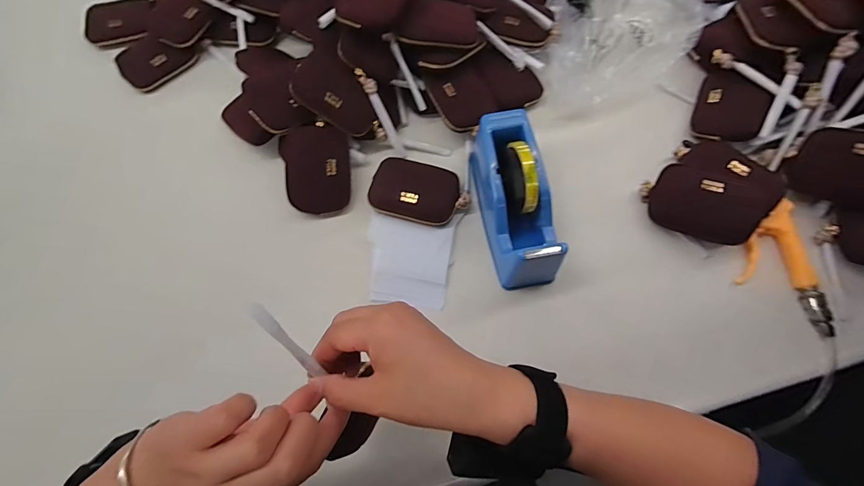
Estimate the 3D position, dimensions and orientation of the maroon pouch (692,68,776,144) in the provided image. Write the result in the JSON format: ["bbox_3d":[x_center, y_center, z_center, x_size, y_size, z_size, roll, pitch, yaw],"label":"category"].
[{"bbox_3d":[0.407,-0.187,0.535,0.082,0.025,0.097,17,94,32],"label":"maroon pouch"}]

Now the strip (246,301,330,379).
[{"bbox_3d":[-0.092,0.065,0.253,0.007,0.077,0.008,-34,36,-10],"label":"strip"}]

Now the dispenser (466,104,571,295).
[{"bbox_3d":[0.101,-0.055,0.479,0.076,0.104,0.202,-12,70,-2],"label":"dispenser"}]

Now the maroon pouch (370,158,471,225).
[{"bbox_3d":[-0.019,-0.067,0.521,0.131,0.047,0.080,17,71,8],"label":"maroon pouch"}]

